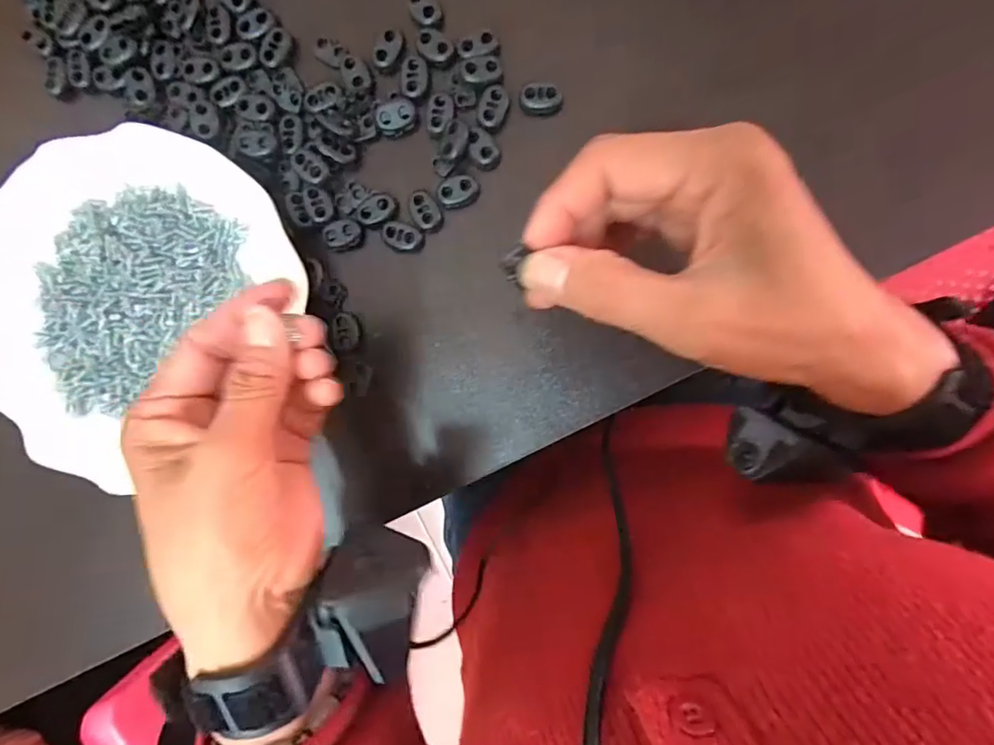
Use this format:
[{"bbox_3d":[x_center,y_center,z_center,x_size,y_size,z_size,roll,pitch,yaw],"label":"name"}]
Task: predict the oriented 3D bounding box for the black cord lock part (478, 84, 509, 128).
[{"bbox_3d":[-0.002,-0.134,0.267,0.014,0.004,0.022,14,92,8],"label":"black cord lock part"}]

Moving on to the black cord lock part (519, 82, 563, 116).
[{"bbox_3d":[0.022,-0.137,0.268,0.021,0.012,0.013,-7,89,8],"label":"black cord lock part"}]

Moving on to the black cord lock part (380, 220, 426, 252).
[{"bbox_3d":[-0.050,-0.071,0.275,0.022,0.004,0.013,18,92,7],"label":"black cord lock part"}]

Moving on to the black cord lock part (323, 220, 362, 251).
[{"bbox_3d":[-0.081,-0.072,0.277,0.020,0.004,0.015,-10,88,8],"label":"black cord lock part"}]

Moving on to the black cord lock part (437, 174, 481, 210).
[{"bbox_3d":[-0.020,-0.093,0.271,0.021,0.004,0.013,-12,88,8],"label":"black cord lock part"}]

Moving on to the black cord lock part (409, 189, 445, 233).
[{"bbox_3d":[-0.037,-0.083,0.273,0.013,0.004,0.021,-29,86,7],"label":"black cord lock part"}]

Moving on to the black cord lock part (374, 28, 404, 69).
[{"bbox_3d":[-0.055,-0.165,0.270,0.013,0.004,0.019,24,93,7],"label":"black cord lock part"}]

